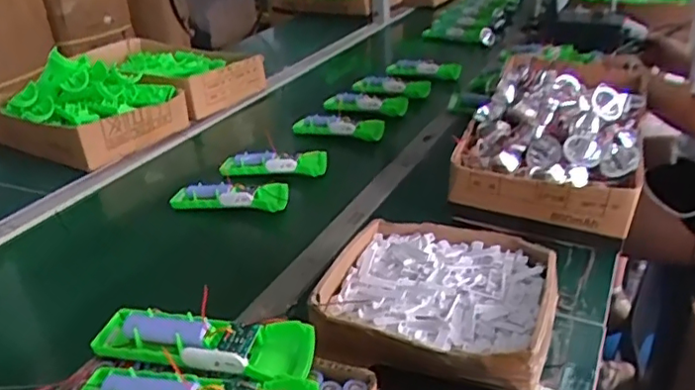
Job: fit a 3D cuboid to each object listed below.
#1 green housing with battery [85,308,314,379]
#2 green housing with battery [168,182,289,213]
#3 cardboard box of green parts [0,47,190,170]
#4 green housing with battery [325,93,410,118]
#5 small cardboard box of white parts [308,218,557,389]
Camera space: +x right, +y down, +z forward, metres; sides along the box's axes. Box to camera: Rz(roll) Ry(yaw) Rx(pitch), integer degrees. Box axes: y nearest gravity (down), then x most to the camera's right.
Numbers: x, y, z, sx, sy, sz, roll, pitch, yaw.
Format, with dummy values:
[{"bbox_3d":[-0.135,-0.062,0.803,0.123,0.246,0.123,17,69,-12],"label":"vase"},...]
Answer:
[{"bbox_3d":[-0.106,0.110,0.444,0.158,0.029,0.048,6,29,16],"label":"green housing with battery"},{"bbox_3d":[-0.165,0.001,0.839,0.170,0.029,0.031,1,28,8],"label":"green housing with battery"},{"bbox_3d":[-0.499,-0.168,1.093,0.341,0.118,0.218,12,31,26],"label":"cardboard box of green parts"},{"bbox_3d":[0.036,-0.175,1.183,0.172,0.046,0.034,2,28,9],"label":"green housing with battery"},{"bbox_3d":[0.088,0.097,0.591,0.215,0.053,0.189,8,30,20],"label":"small cardboard box of white parts"}]

